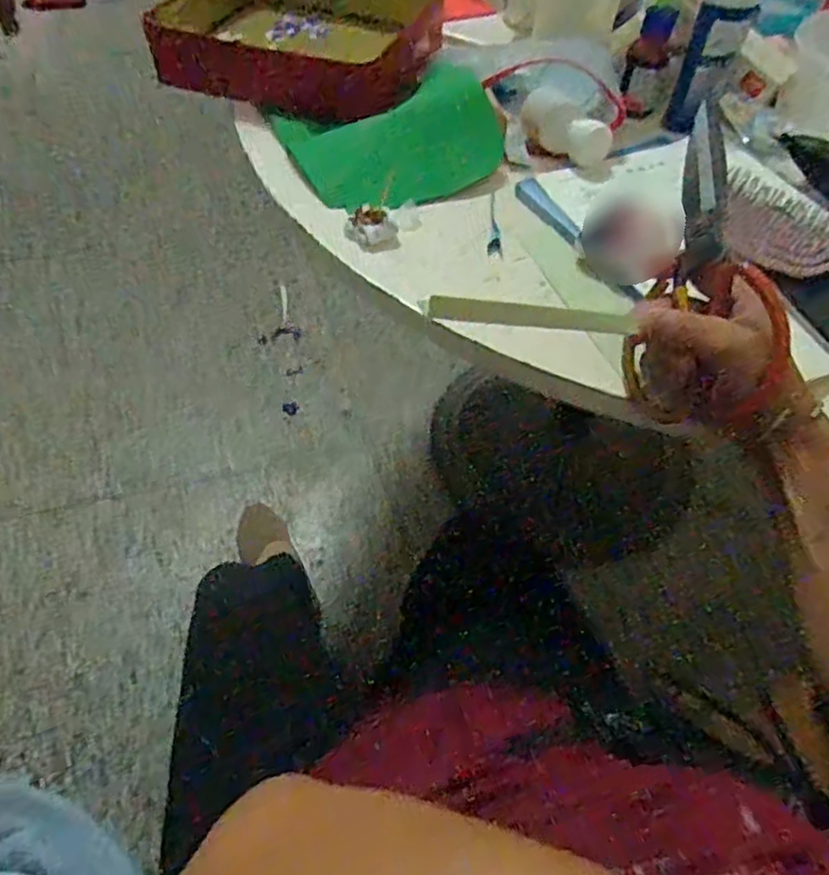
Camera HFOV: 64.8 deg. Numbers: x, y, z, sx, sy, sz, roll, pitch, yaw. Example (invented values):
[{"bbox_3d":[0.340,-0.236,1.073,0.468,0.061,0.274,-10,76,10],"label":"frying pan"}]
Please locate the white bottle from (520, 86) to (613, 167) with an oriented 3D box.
[{"bbox_3d":[0.145,-0.301,0.631,0.039,0.037,0.102,-31,61,-25],"label":"white bottle"}]

